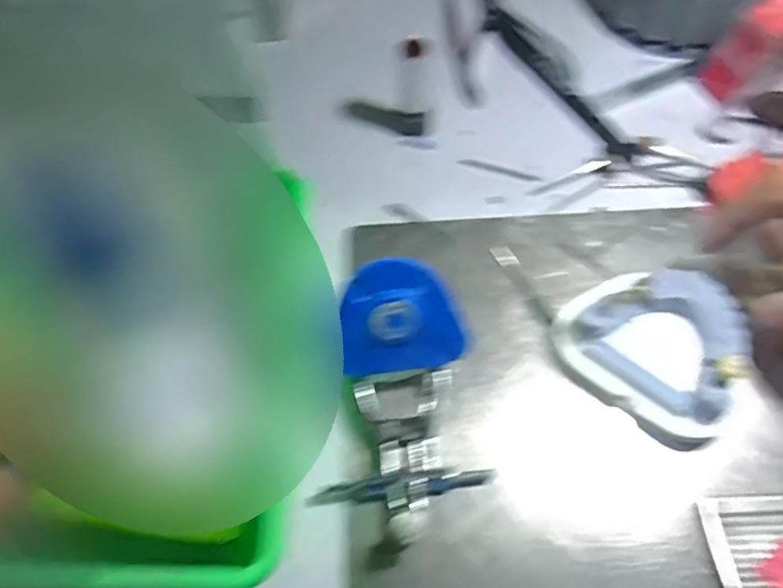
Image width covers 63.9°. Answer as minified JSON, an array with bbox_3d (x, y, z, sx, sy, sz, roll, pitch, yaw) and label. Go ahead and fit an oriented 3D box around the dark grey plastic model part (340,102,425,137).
[{"bbox_3d":[-0.006,-0.106,0.375,0.055,0.009,0.015,21,66,14],"label":"dark grey plastic model part"}]

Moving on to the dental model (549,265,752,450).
[{"bbox_3d":[0.119,0.023,0.285,0.081,0.028,0.069,32,69,18],"label":"dental model"}]

